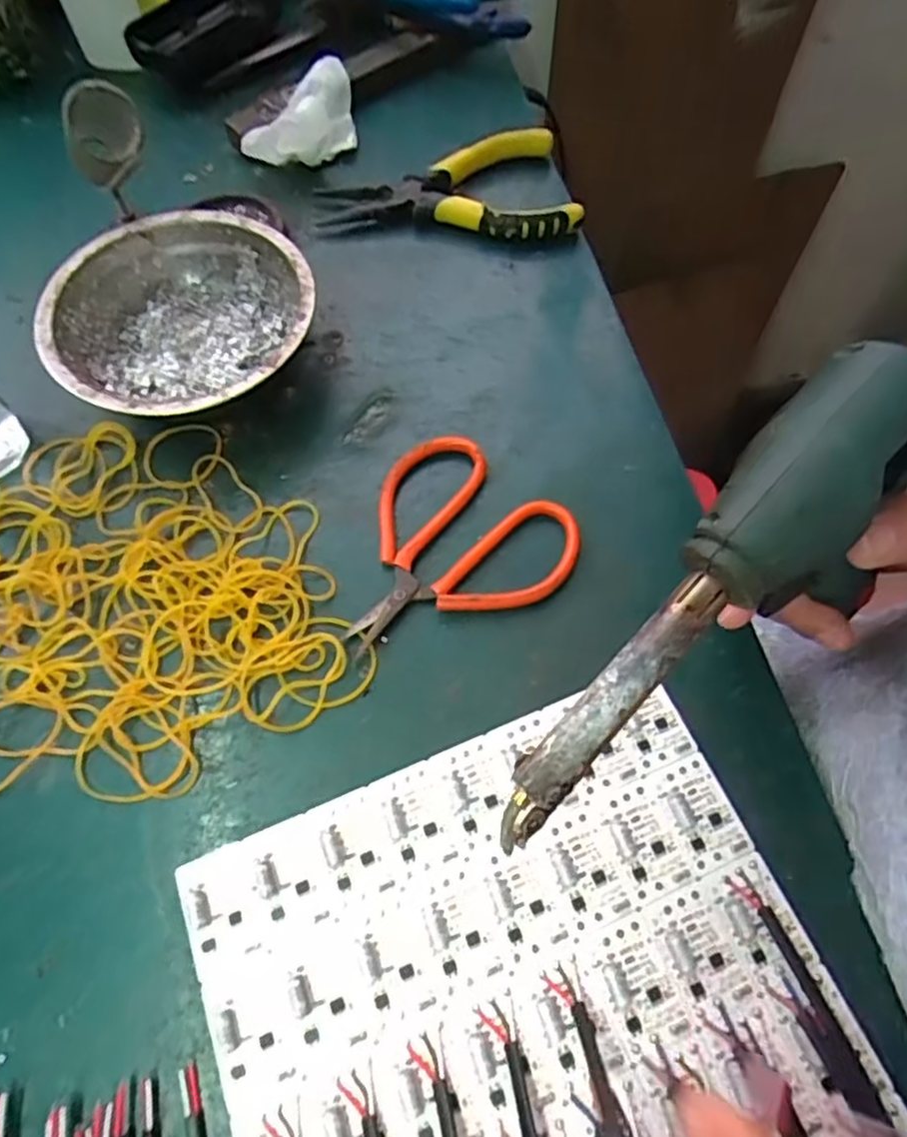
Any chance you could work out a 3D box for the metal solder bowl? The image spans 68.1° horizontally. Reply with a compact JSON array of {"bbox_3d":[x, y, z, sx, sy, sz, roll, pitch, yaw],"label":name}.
[{"bbox_3d":[-0.132,-0.118,0.336,0.118,0.042,0.123,1,64,-1],"label":"metal solder bowl"}]

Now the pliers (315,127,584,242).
[{"bbox_3d":[-0.004,-0.213,0.387,0.141,0.029,0.063,-12,65,-7],"label":"pliers"}]

